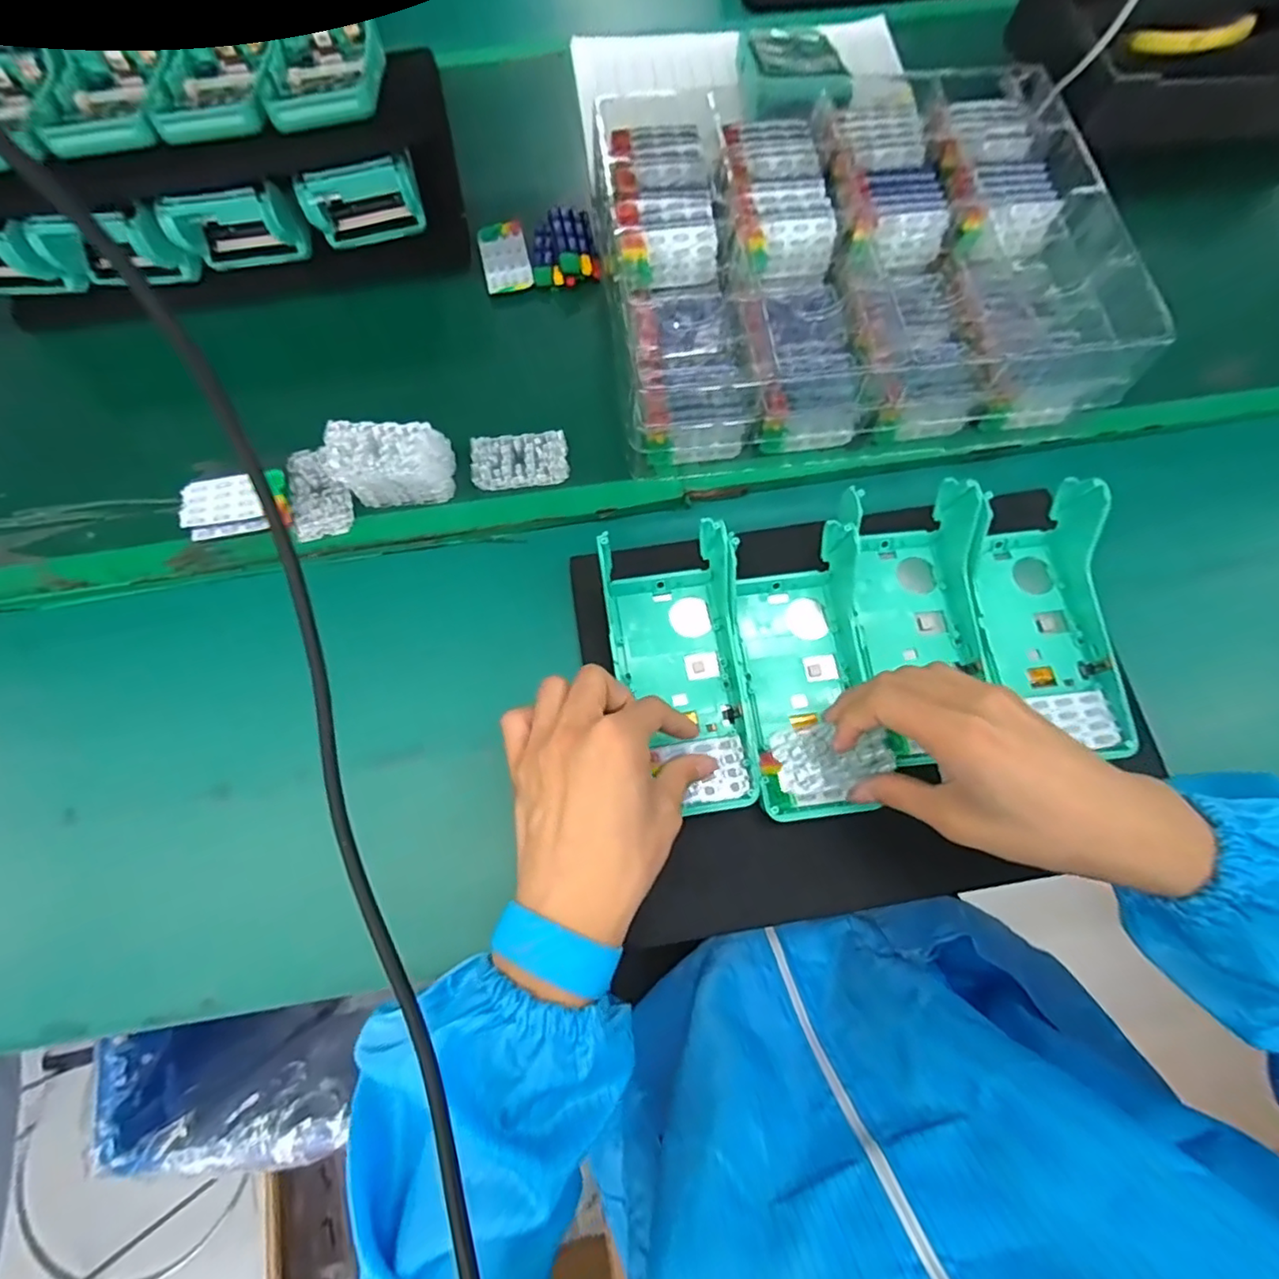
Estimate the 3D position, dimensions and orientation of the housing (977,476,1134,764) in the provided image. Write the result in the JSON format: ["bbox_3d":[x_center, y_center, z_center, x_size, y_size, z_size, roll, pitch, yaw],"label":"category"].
[{"bbox_3d":[0.258,-0.015,0.369,0.084,0.051,0.168,-5,72,-2],"label":"housing"}]

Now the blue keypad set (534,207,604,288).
[{"bbox_3d":[-0.059,-0.311,0.479,0.052,0.024,0.060,-5,72,-2],"label":"blue keypad set"}]

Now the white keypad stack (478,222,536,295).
[{"bbox_3d":[-0.108,-0.307,0.485,0.037,0.013,0.063,-13,72,-5],"label":"white keypad stack"}]

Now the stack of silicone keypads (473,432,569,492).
[{"bbox_3d":[-0.084,-0.125,0.426,0.066,0.015,0.039,-10,72,-4],"label":"stack of silicone keypads"}]

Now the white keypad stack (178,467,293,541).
[{"bbox_3d":[-0.274,-0.093,0.409,0.065,0.017,0.039,-11,72,-4],"label":"white keypad stack"}]

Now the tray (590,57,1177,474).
[{"bbox_3d":[0.132,-0.283,0.442,0.361,0.082,0.293,-6,72,-2],"label":"tray"}]

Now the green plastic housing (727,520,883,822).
[{"bbox_3d":[0.103,0.016,0.363,0.083,0.056,0.170,-7,72,-3],"label":"green plastic housing"}]

